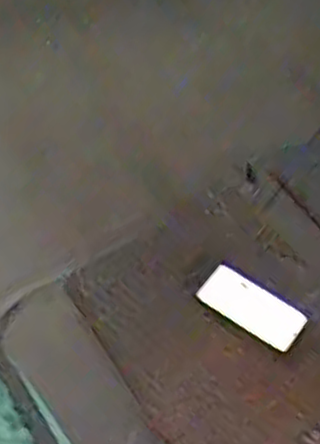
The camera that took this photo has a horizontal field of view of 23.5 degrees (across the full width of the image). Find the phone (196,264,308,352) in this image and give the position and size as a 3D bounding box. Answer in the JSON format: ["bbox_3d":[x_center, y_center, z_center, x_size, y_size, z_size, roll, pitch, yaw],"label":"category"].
[{"bbox_3d":[0.143,0.131,1.192,0.160,0.008,0.071,32,83,14],"label":"phone"}]

